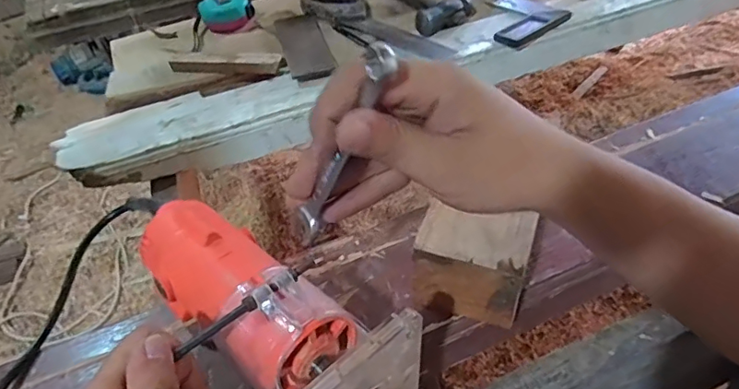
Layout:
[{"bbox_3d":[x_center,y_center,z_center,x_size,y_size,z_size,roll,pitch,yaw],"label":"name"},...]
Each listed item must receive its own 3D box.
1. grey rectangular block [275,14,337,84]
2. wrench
[{"bbox_3d":[-0.096,-0.222,0.747,0.064,0.009,0.217,-13,42,-8],"label":"grey rectangular block"},{"bbox_3d":[-0.015,-0.022,0.262,0.013,0.122,0.017,14,39,-17],"label":"wrench"}]

